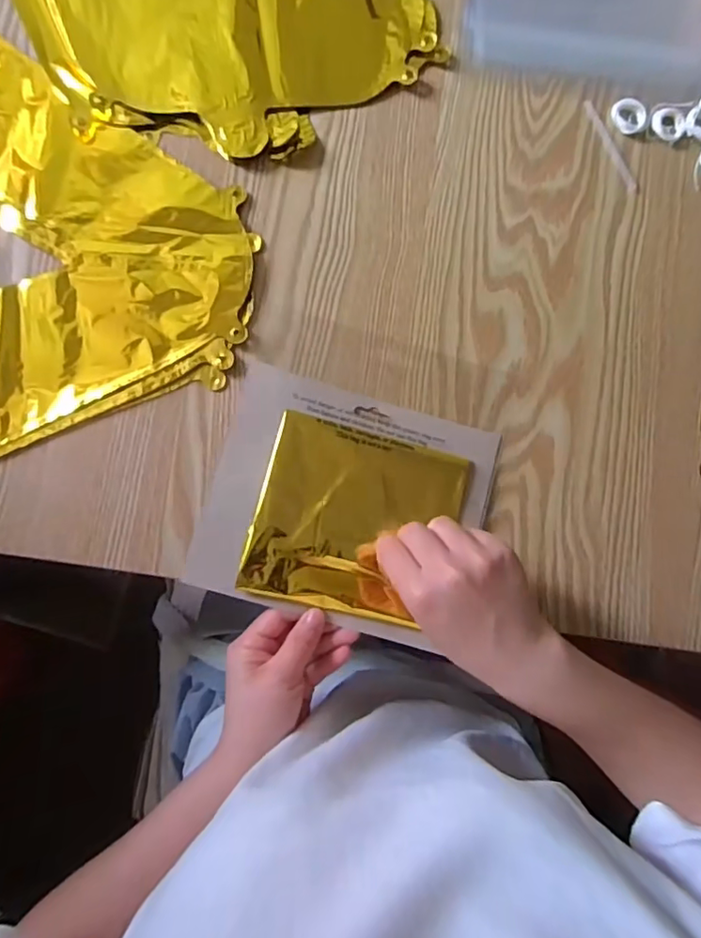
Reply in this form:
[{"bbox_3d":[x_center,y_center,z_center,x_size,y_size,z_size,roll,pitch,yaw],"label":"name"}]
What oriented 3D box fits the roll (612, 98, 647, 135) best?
[{"bbox_3d":[0.218,-0.276,0.449,0.028,0.008,0.024,31,84,-1],"label":"roll"}]

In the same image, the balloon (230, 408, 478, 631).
[{"bbox_3d":[0.004,0.035,0.399,0.137,0.023,0.125,16,85,-2],"label":"balloon"}]

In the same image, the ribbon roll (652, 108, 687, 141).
[{"bbox_3d":[0.250,-0.271,0.450,0.025,0.004,0.024,0,85,-4],"label":"ribbon roll"}]

